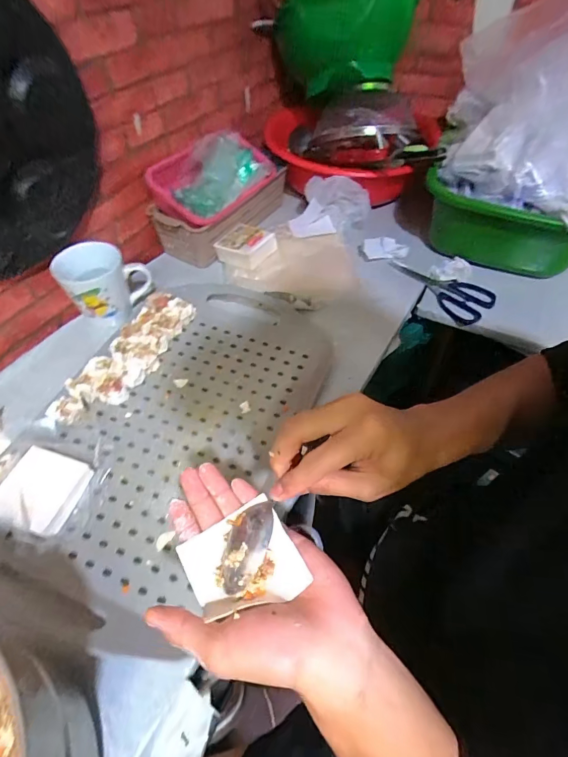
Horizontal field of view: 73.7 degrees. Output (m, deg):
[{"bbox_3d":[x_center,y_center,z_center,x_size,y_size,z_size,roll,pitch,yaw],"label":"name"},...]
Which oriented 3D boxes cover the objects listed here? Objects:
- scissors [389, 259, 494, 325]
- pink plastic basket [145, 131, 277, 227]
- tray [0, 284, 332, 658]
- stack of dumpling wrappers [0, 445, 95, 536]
[{"bbox_3d":[0.248,-0.145,0.618,0.174,0.013,0.072,27,57,17],"label":"scissors"},{"bbox_3d":[-0.115,-0.338,0.623,0.101,0.077,0.206,31,59,23],"label":"pink plastic basket"},{"bbox_3d":[-0.135,0.055,0.457,0.262,0.030,0.476,21,55,13],"label":"tray"},{"bbox_3d":[-0.258,0.118,0.405,0.075,0.018,0.078,14,54,8],"label":"stack of dumpling wrappers"}]

